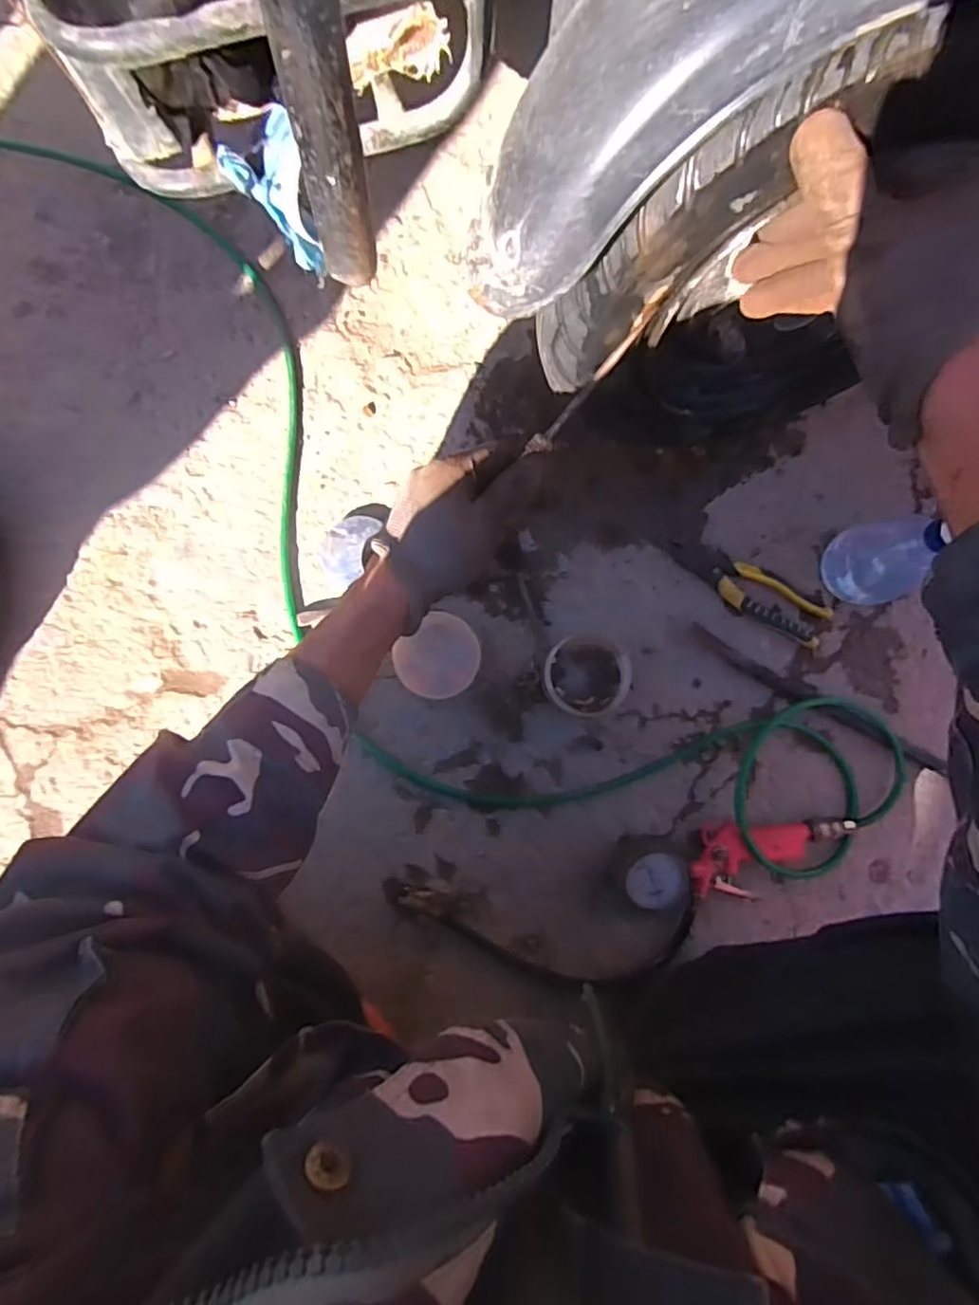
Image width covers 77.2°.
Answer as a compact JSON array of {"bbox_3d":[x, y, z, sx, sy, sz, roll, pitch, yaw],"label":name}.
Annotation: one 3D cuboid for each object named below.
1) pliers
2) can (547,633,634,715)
[{"bbox_3d":[0.278,-0.071,0.662,0.181,0.020,0.056,29,86,-1],"label":"pliers"},{"bbox_3d":[0.099,0.023,0.631,0.085,0.038,0.079,0,87,-3],"label":"can"}]

